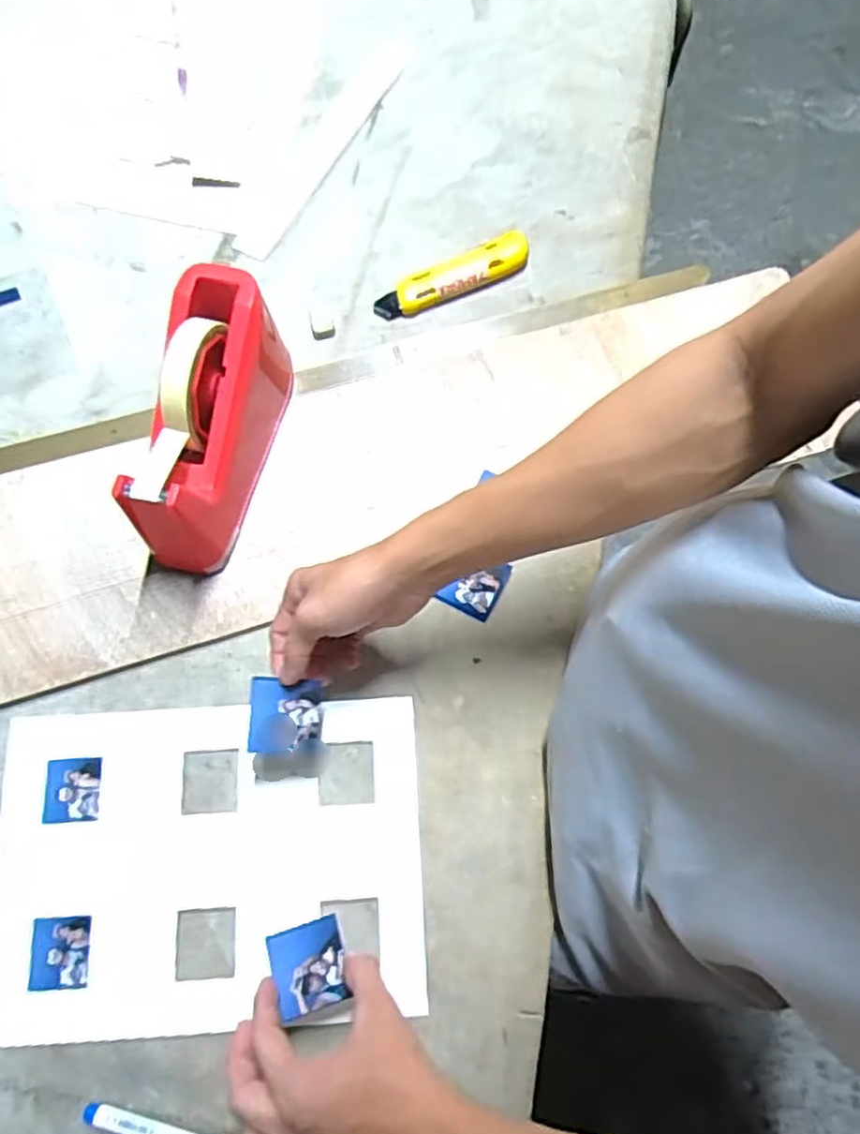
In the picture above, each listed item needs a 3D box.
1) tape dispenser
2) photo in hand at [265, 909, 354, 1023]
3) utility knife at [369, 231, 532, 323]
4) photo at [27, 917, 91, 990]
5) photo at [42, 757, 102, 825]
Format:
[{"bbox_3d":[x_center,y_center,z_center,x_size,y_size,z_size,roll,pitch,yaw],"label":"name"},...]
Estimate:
[{"bbox_3d":[-0.161,-0.108,0.521,0.068,0.106,0.211,9,73,2],"label":"tape dispenser"},{"bbox_3d":[-0.073,0.246,0.433,0.045,0.006,0.049,-18,74,-6],"label":"photo in hand"},{"bbox_3d":[0.022,-0.261,0.630,0.150,0.013,0.039,-25,75,-8],"label":"utility knife"},{"bbox_3d":[-0.247,0.257,0.467,0.040,0.004,0.043,-3,73,-2],"label":"photo"},{"bbox_3d":[-0.254,0.158,0.497,0.038,0.004,0.043,-4,73,-2],"label":"photo"}]

